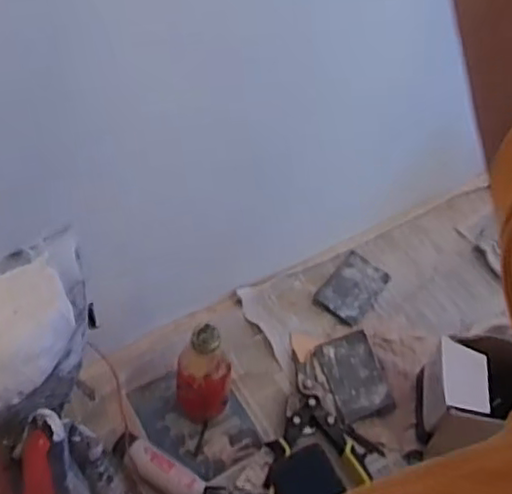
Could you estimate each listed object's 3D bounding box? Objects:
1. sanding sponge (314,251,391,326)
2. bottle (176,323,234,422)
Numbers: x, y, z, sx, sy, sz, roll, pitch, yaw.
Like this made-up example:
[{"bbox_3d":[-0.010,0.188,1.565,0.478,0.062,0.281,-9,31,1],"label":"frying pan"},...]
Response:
[{"bbox_3d":[0.136,0.059,0.953,0.073,0.011,0.108,35,58,20],"label":"sanding sponge"},{"bbox_3d":[-0.059,0.150,0.757,0.061,0.179,0.049,4,53,-2],"label":"bottle"}]

